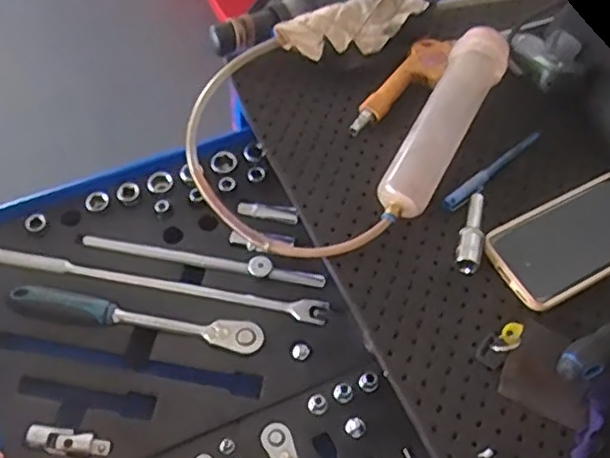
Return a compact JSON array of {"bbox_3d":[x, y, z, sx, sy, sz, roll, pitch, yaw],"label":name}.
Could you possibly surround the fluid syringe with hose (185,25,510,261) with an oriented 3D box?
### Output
[{"bbox_3d":[0.027,-0.118,0.639,0.253,0.072,0.310,28,59,14],"label":"fluid syringe with hose"}]

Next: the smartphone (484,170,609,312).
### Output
[{"bbox_3d":[0.251,0.007,0.594,0.180,0.013,0.086,-24,62,-18],"label":"smartphone"}]

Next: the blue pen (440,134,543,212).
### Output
[{"bbox_3d":[0.181,-0.056,0.630,0.133,0.013,0.016,-35,66,-23],"label":"blue pen"}]

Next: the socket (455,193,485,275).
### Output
[{"bbox_3d":[0.150,0.002,0.589,0.022,0.016,0.083,12,57,4],"label":"socket"}]

